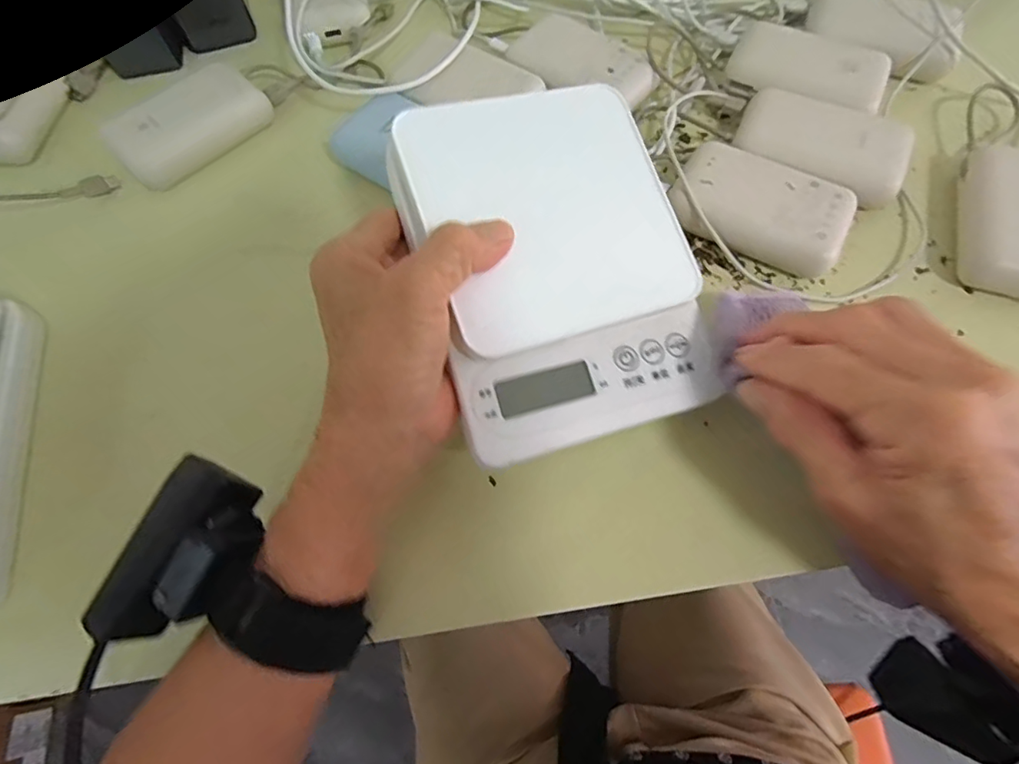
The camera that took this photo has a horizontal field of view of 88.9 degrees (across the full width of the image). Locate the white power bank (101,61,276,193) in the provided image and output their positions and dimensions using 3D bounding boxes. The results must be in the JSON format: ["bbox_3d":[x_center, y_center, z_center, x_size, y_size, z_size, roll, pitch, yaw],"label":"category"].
[{"bbox_3d":[-0.224,-0.183,0.365,0.103,0.025,0.055,-42,71,-16],"label":"white power bank"}]

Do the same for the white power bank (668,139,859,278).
[{"bbox_3d":[0.153,-0.107,0.321,0.100,0.028,0.062,26,69,12],"label":"white power bank"}]

